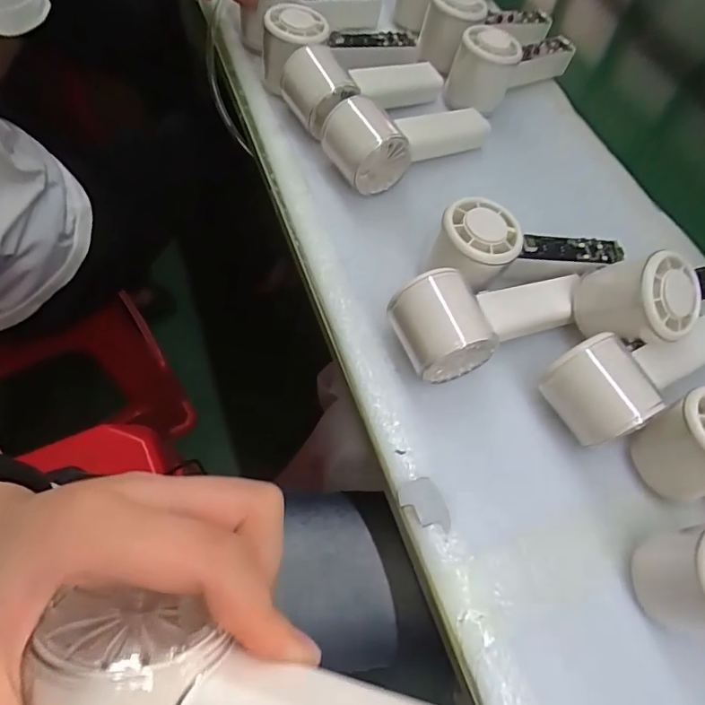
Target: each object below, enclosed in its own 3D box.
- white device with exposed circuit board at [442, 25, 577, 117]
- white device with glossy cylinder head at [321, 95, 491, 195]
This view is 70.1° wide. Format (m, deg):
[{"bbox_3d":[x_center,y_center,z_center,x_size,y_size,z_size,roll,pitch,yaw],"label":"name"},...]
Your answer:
[{"bbox_3d":[0.163,-0.285,0.502,0.160,0.064,0.050,-26,65,-28],"label":"white device with exposed circuit board"},{"bbox_3d":[0.050,-0.185,0.437,0.146,0.054,0.063,-21,64,-29],"label":"white device with glossy cylinder head"}]

